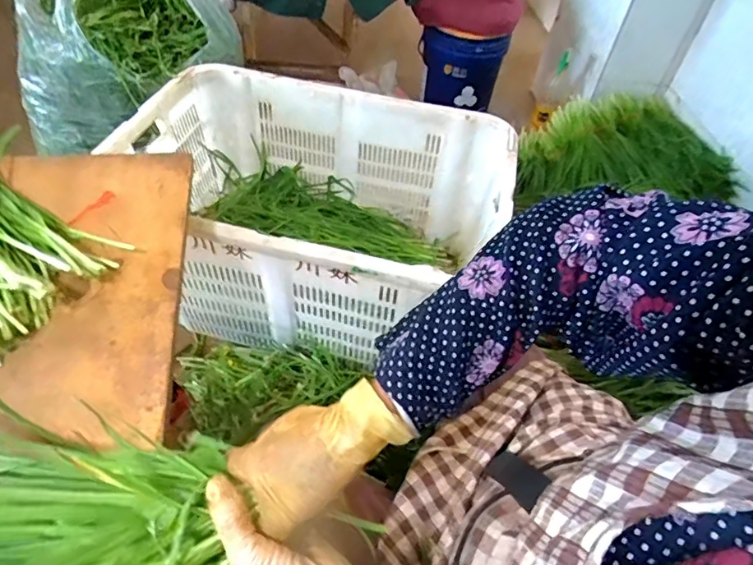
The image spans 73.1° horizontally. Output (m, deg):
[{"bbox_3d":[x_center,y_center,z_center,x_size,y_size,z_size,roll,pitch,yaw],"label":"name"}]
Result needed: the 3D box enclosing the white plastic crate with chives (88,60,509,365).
[{"bbox_3d":[-0.118,-0.118,0.967,0.660,0.316,0.451,12,47,6],"label":"white plastic crate with chives"}]

